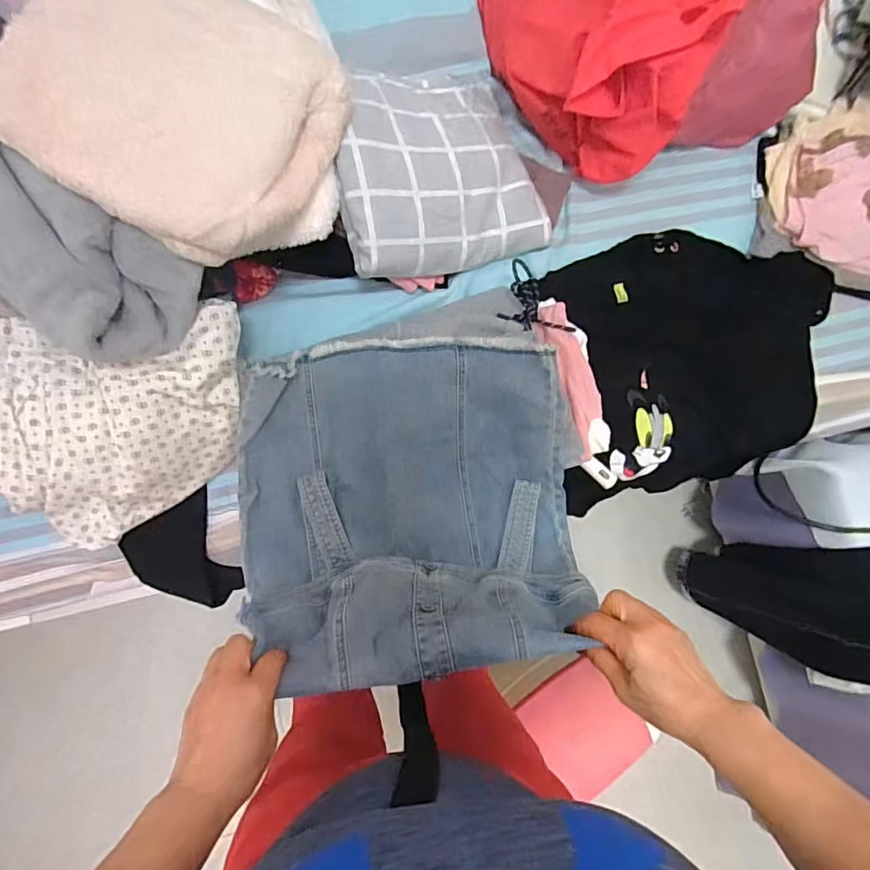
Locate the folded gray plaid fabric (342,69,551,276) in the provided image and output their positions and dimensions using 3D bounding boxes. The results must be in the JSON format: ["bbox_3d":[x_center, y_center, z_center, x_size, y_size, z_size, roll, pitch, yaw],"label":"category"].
[{"bbox_3d":[-0.001,-0.370,0.706,0.298,0.079,0.298,-20,101,-26],"label":"folded gray plaid fabric"}]

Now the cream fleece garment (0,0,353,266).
[{"bbox_3d":[-0.239,-0.326,0.526,0.278,0.135,0.283,30,82,-3],"label":"cream fleece garment"}]

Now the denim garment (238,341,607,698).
[{"bbox_3d":[-0.028,0.052,0.574,0.396,0.215,0.342,-2,85,-7],"label":"denim garment"}]

